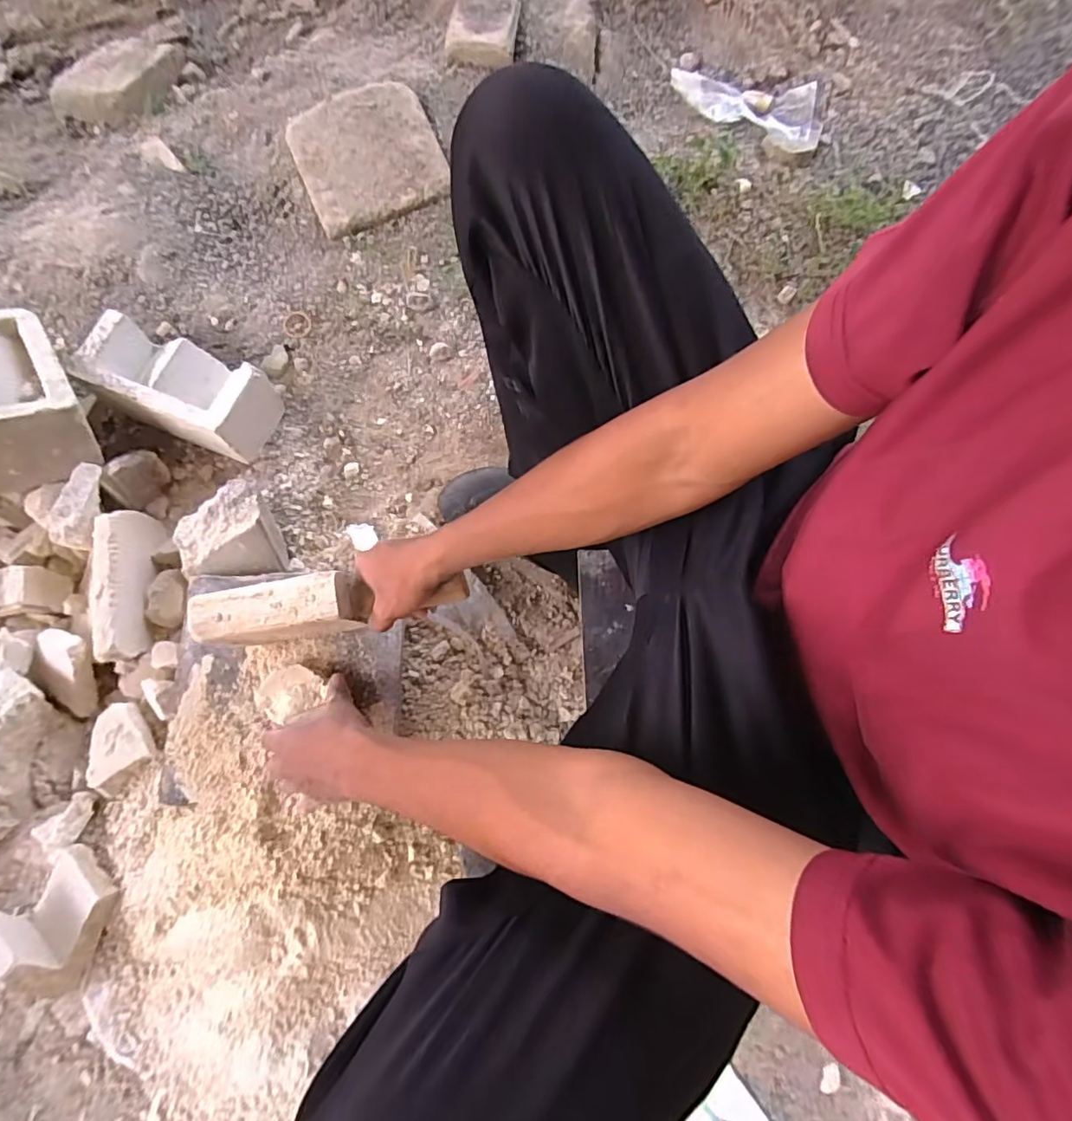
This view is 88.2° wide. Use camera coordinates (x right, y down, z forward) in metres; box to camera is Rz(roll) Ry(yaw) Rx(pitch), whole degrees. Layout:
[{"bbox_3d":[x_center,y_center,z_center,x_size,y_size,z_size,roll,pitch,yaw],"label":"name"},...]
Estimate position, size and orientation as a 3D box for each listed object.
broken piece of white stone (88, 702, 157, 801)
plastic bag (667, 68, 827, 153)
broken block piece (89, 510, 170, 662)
[{"bbox_3d":[-0.469,0.208,0.614,0.079,0.022,0.077,-39,83,-12],"label":"broken piece of white stone"},{"bbox_3d":[0.340,-0.719,0.889,0.236,0.019,0.155,5,77,-4],"label":"plastic bag"},{"bbox_3d":[-0.477,0.027,0.647,0.040,0.066,0.177,-2,78,-3],"label":"broken block piece"}]

